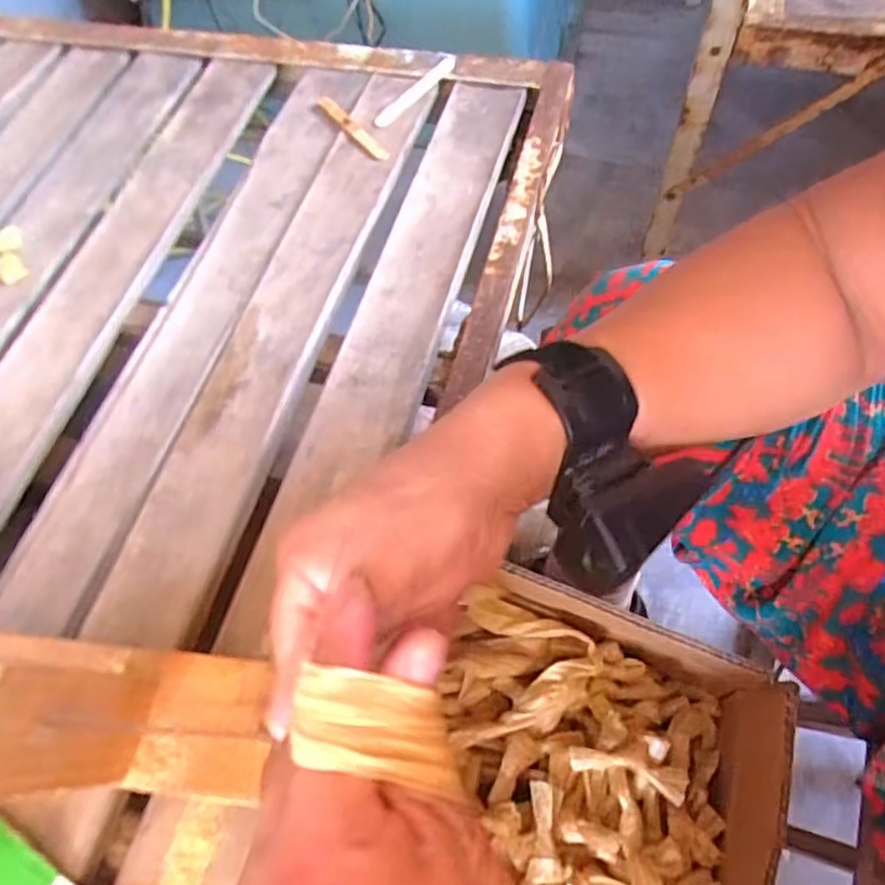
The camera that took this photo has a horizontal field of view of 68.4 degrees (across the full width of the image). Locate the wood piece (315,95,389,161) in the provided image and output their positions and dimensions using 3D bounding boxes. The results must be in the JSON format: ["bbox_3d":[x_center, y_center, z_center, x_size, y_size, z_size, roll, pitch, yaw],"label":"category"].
[{"bbox_3d":[-0.074,-0.257,0.528,0.011,0.007,0.103,-33,65,-14],"label":"wood piece"}]

